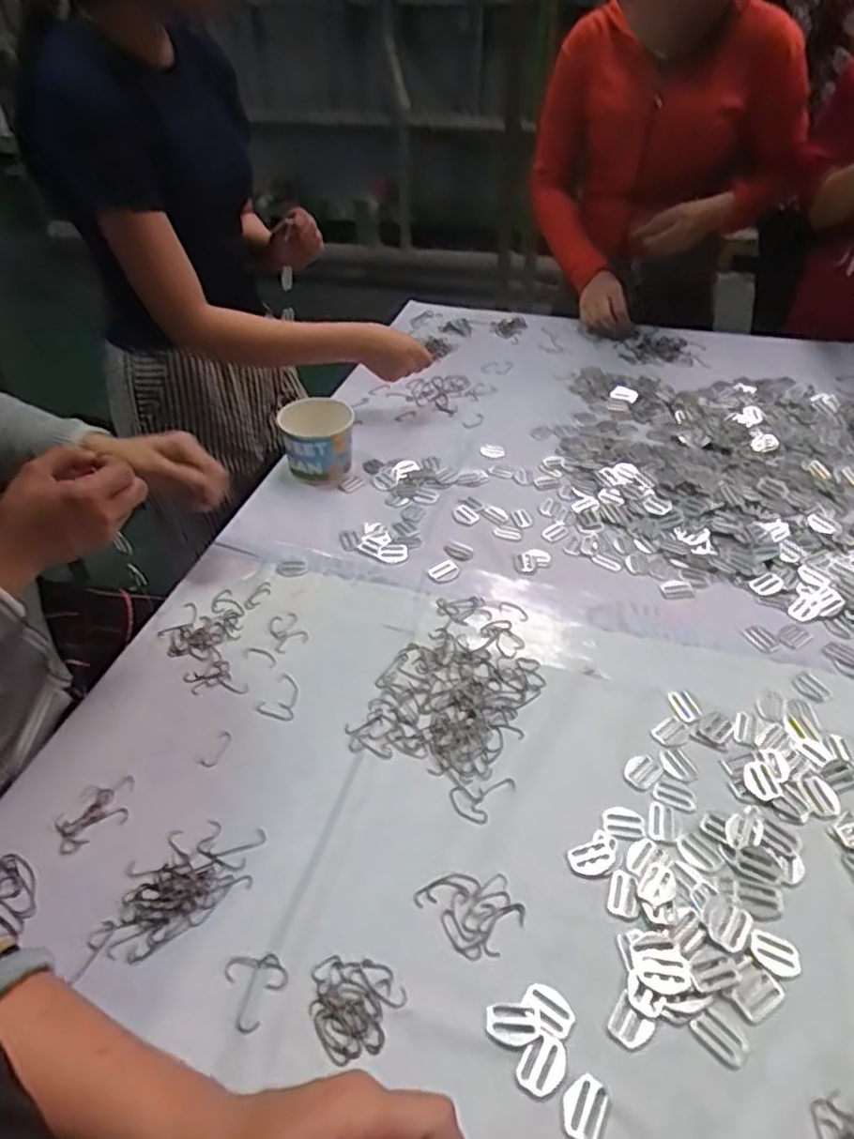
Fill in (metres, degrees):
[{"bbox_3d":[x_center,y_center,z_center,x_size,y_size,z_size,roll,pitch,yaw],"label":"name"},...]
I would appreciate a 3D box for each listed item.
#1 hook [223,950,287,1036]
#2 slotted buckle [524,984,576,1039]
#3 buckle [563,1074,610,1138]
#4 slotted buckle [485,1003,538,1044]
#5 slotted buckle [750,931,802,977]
[{"bbox_3d":[-0.107,0.266,0.446,0.036,0.004,0.044,-17,43,-19],"label":"hook"},{"bbox_3d":[0.076,0.273,0.435,0.031,0.004,0.022,32,50,33],"label":"slotted buckle"},{"bbox_3d":[0.090,0.306,0.398,0.023,0.004,0.031,18,44,20],"label":"buckle"},{"bbox_3d":[0.052,0.279,0.431,0.031,0.004,0.021,5,41,6],"label":"slotted buckle"},{"bbox_3d":[0.229,0.252,0.459,0.031,0.005,0.022,14,42,16],"label":"slotted buckle"}]

